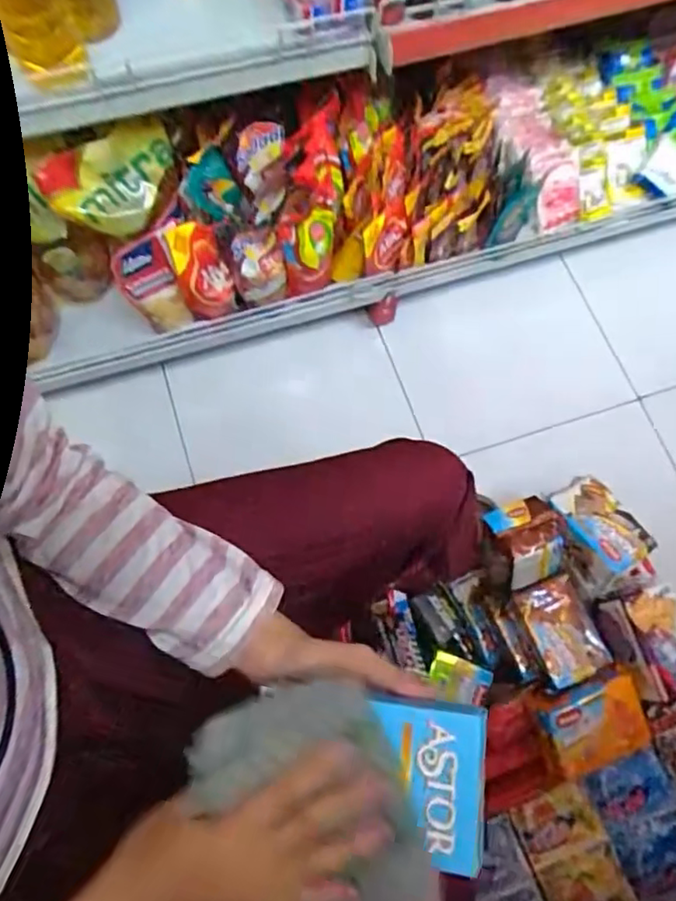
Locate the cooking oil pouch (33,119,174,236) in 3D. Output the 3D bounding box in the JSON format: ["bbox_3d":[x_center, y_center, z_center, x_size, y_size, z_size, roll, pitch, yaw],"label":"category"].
[{"bbox_3d":[-0.306,-0.367,0.839,0.175,0.120,0.055,-36,51,-15],"label":"cooking oil pouch"}]

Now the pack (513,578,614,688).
[{"bbox_3d":[0.266,0.214,0.741,0.085,0.020,0.113,-21,72,-9],"label":"pack"}]

